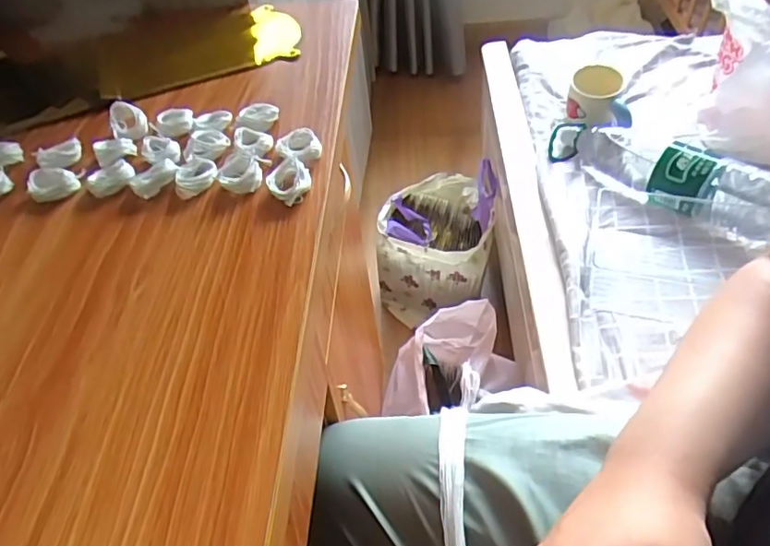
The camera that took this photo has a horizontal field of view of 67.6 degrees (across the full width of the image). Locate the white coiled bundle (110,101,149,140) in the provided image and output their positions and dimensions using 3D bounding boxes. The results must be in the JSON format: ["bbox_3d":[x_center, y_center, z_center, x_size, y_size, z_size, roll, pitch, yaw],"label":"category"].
[{"bbox_3d":[-0.191,-0.113,0.428,0.025,0.015,0.036,-19,49,-12],"label":"white coiled bundle"}]

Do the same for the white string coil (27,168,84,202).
[{"bbox_3d":[-0.224,-0.061,0.390,0.032,0.013,0.025,-9,47,-4],"label":"white string coil"}]

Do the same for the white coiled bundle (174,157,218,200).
[{"bbox_3d":[-0.127,-0.065,0.385,0.028,0.008,0.030,-13,48,-8],"label":"white coiled bundle"}]

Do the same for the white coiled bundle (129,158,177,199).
[{"bbox_3d":[-0.152,-0.063,0.380,0.031,0.012,0.016,-35,54,-25],"label":"white coiled bundle"}]

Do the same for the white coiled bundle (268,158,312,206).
[{"bbox_3d":[-0.062,-0.060,0.370,0.027,0.012,0.029,-2,47,3],"label":"white coiled bundle"}]

